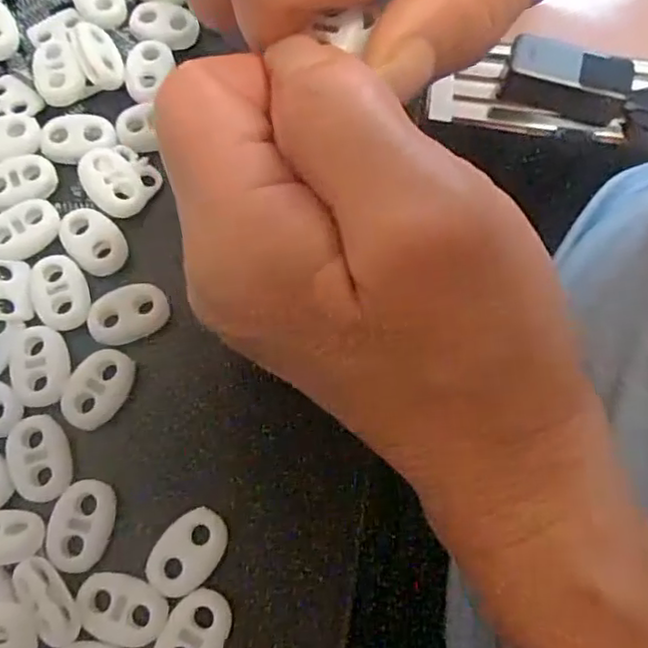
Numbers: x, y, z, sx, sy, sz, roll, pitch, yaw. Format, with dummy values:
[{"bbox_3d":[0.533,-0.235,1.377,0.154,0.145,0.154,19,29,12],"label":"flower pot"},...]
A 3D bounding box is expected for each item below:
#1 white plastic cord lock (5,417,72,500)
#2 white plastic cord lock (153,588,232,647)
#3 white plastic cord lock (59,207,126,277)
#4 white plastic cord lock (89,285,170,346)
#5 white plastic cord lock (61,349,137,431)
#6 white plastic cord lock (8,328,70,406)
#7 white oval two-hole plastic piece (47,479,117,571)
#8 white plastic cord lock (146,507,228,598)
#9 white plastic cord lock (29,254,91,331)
[{"bbox_3d":[-0.075,0.035,0.169,0.014,0.004,0.022,-11,73,-6],"label":"white plastic cord lock"},{"bbox_3d":[-0.032,0.075,0.155,0.014,0.004,0.022,27,73,6],"label":"white plastic cord lock"},{"bbox_3d":[-0.068,-0.025,0.190,0.015,0.004,0.023,-43,78,-14],"label":"white plastic cord lock"},{"bbox_3d":[-0.055,-0.004,0.181,0.022,0.004,0.015,-19,74,-8],"label":"white plastic cord lock"},{"bbox_3d":[-0.061,0.017,0.173,0.015,0.004,0.022,29,73,7],"label":"white plastic cord lock"},{"bbox_3d":[-0.078,0.011,0.175,0.016,0.004,0.021,-19,74,-8],"label":"white plastic cord lock"},{"bbox_3d":[-0.061,0.051,0.164,0.015,0.004,0.022,6,72,0],"label":"white oval two-hole plastic piece"},{"bbox_3d":[-0.034,0.058,0.164,0.015,0.004,0.022,36,74,9],"label":"white plastic cord lock"},{"bbox_3d":[-0.075,-0.010,0.182,0.015,0.004,0.022,-19,74,-8],"label":"white plastic cord lock"}]

